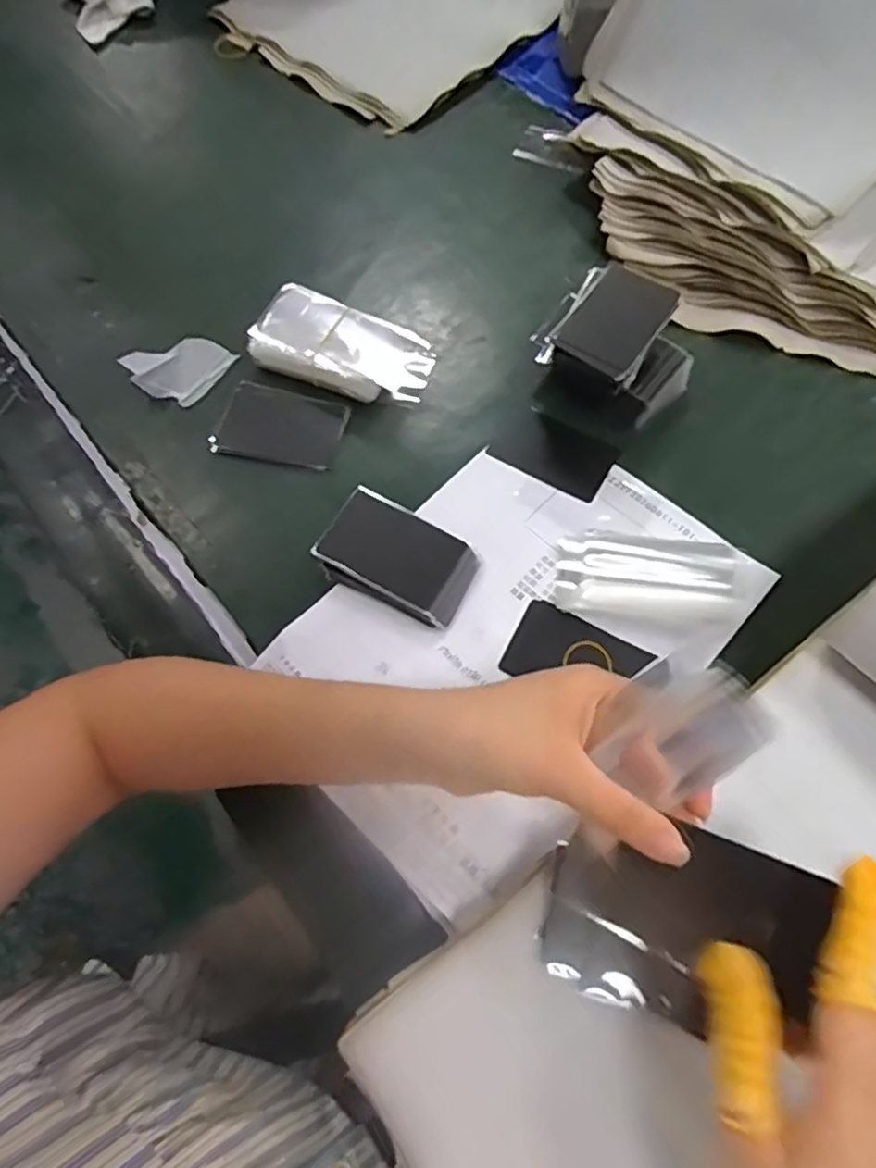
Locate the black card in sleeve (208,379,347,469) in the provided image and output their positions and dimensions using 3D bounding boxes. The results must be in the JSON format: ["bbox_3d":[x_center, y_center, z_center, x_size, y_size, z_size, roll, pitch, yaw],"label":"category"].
[{"bbox_3d":[-0.115,-0.115,0.491,0.089,0.005,0.061,16,67,7],"label":"black card in sleeve"}]

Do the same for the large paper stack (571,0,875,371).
[{"bbox_3d":[0.281,-0.364,0.511,0.350,0.169,0.302,19,67,9],"label":"large paper stack"}]

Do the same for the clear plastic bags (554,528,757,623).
[{"bbox_3d":[0.141,-0.006,0.441,0.124,0.009,0.061,5,66,2],"label":"clear plastic bags"}]

